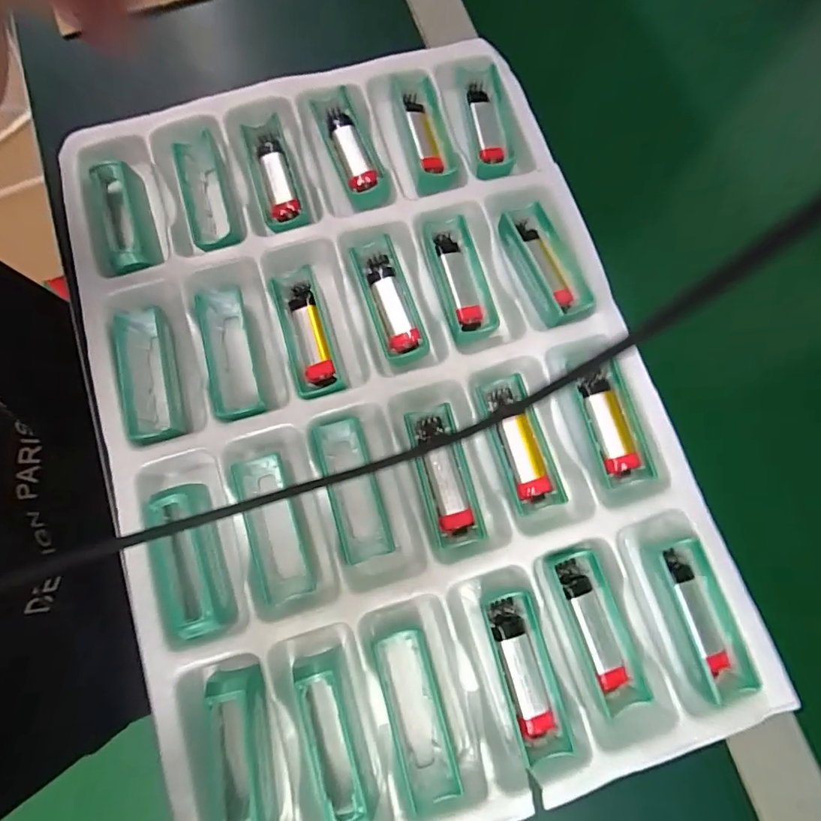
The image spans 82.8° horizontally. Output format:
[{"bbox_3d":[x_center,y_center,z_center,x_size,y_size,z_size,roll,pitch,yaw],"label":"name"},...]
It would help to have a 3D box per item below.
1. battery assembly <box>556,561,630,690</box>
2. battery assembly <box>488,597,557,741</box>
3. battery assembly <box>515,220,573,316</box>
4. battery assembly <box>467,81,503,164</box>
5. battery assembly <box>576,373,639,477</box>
[{"bbox_3d":[0.098,0.116,0.254,0.016,0.010,0.066,-18,79,-3],"label":"battery assembly"},{"bbox_3d":[0.058,0.139,0.253,0.017,0.017,0.069,-15,79,-3],"label":"battery assembly"},{"bbox_3d":[0.087,-0.094,0.299,0.011,0.007,0.069,-20,79,-4],"label":"battery assembly"},{"bbox_3d":[0.051,-0.199,0.322,0.016,0.007,0.068,-8,79,-1],"label":"battery assembly"},{"bbox_3d":[0.118,0.008,0.278,0.018,0.009,0.062,-14,79,-3],"label":"battery assembly"}]

